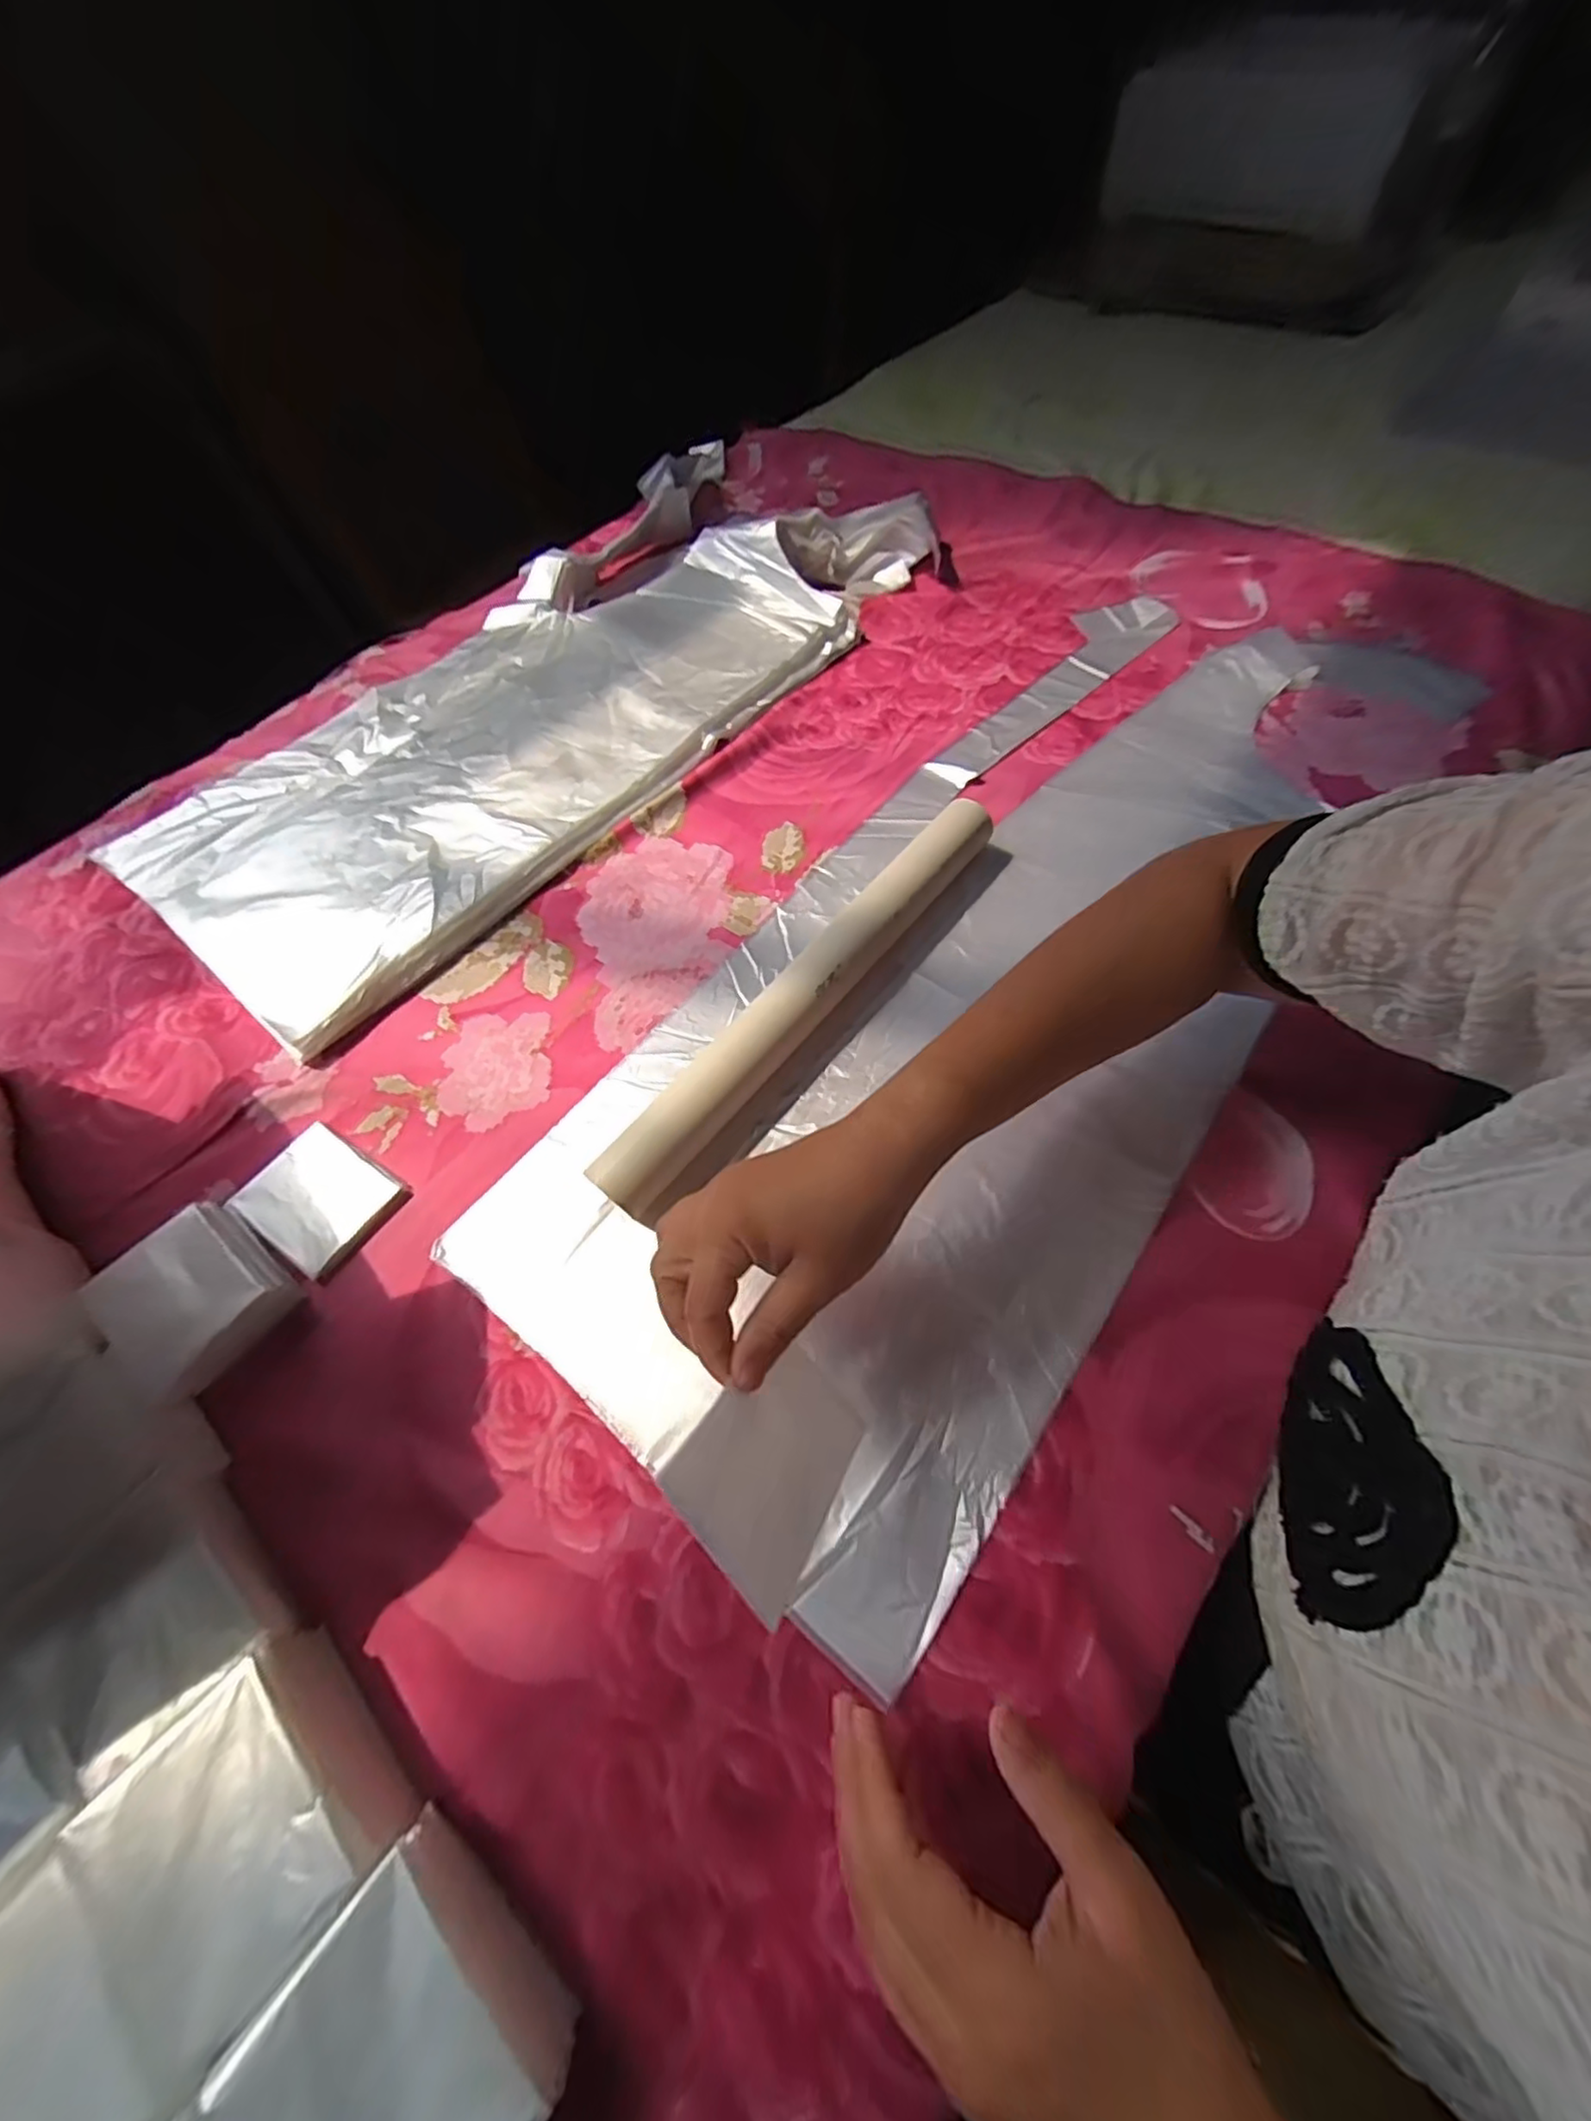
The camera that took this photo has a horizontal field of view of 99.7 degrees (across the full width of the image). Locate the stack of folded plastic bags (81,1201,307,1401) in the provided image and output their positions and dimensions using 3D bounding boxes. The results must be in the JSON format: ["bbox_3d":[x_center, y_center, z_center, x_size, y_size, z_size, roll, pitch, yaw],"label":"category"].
[{"bbox_3d":[-0.323,0.124,0.357,0.081,0.029,0.067,31,68,20],"label":"stack of folded plastic bags"}]

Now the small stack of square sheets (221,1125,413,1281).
[{"bbox_3d":[-0.280,0.081,0.396,0.081,0.011,0.064,29,67,19],"label":"small stack of square sheets"}]

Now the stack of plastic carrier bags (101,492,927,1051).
[{"bbox_3d":[-0.202,-0.346,0.612,0.311,0.036,0.754,37,71,19],"label":"stack of plastic carrier bags"}]

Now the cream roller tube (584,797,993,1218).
[{"bbox_3d":[0.015,-0.047,0.425,0.039,0.046,0.355,35,69,21],"label":"cream roller tube"}]

